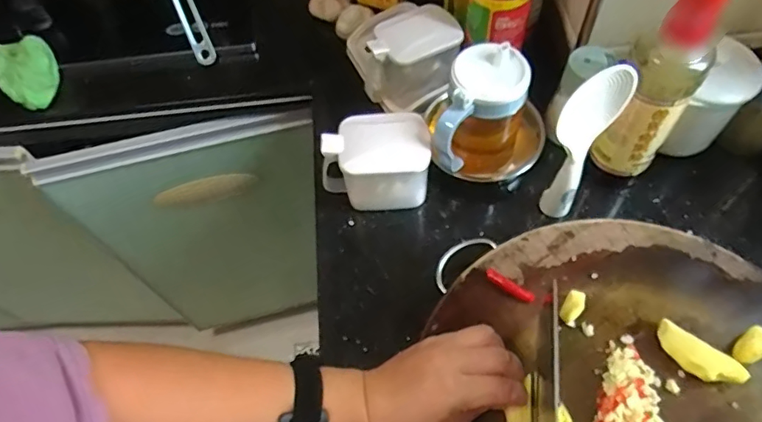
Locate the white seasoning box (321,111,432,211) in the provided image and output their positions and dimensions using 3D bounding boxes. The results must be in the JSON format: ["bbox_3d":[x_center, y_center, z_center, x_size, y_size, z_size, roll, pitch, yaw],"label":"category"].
[{"bbox_3d":[-0.005,-0.053,0.567,0.109,0.077,0.067,-2,60,2],"label":"white seasoning box"}]

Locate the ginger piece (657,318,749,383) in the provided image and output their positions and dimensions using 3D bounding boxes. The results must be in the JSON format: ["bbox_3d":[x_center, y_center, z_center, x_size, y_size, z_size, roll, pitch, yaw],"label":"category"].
[{"bbox_3d":[0.259,0.122,0.439,0.068,0.023,0.031,34,67,21],"label":"ginger piece"}]

